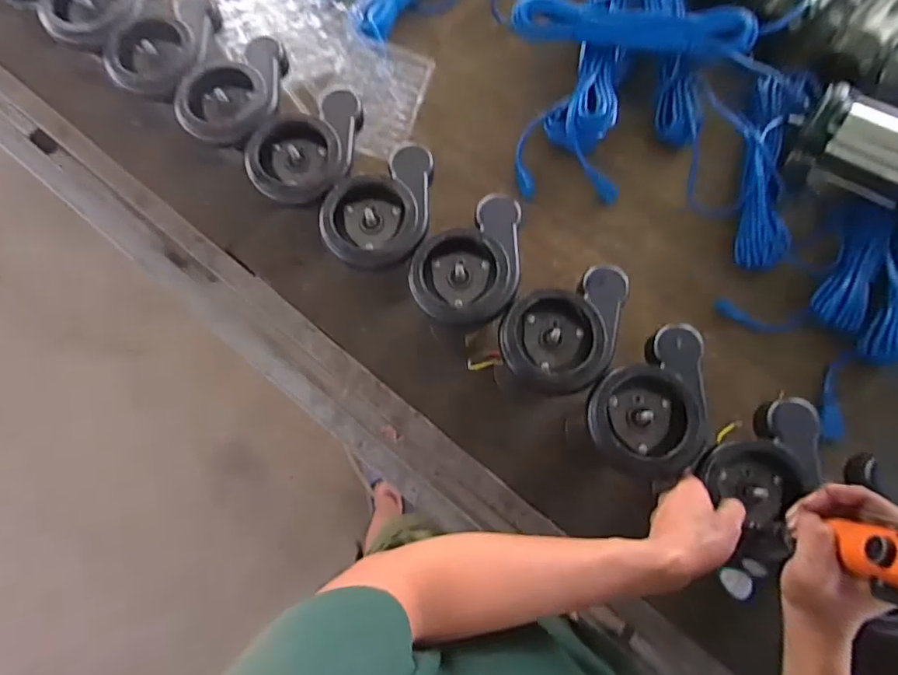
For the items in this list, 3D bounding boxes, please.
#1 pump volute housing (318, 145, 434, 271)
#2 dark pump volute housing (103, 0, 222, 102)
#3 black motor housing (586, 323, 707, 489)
[{"bbox_3d":[-0.071,-0.150,0.630,0.164,0.031,0.119,-36,77,-10],"label":"pump volute housing"},{"bbox_3d":[-0.371,-0.389,0.711,0.123,0.048,0.174,36,77,10],"label":"dark pump volute housing"},{"bbox_3d":[0.223,0.068,0.575,0.124,0.049,0.168,29,76,8],"label":"black motor housing"}]

